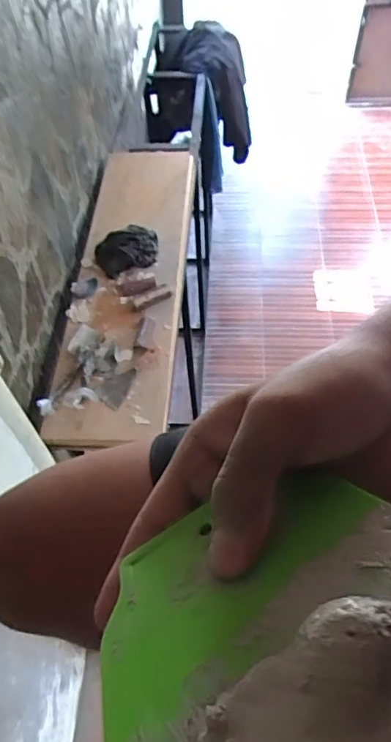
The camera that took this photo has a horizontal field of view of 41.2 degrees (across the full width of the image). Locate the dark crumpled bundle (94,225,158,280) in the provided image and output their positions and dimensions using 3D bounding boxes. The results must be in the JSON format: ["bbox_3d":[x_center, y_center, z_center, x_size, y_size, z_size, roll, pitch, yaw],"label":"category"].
[{"bbox_3d":[-0.207,-0.360,1.546,0.188,0.051,0.153,-6,56,-2],"label":"dark crumpled bundle"}]

